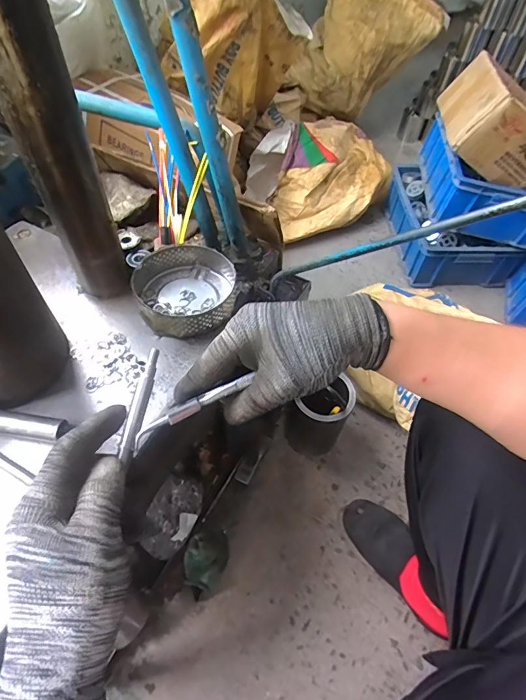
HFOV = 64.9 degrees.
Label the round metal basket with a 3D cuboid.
[{"bbox_3d":[-0.095,-0.077,0.531,0.128,0.042,0.126,1,55,-2],"label":"round metal basket"}]

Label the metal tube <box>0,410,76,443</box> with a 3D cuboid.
[{"bbox_3d":[-0.245,0.076,0.416,0.099,0.021,0.026,7,55,2],"label":"metal tube"}]

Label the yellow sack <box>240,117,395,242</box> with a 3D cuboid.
[{"bbox_3d":[0.193,-0.559,1.282,0.430,0.212,0.303,-26,60,-19],"label":"yellow sack"}]

